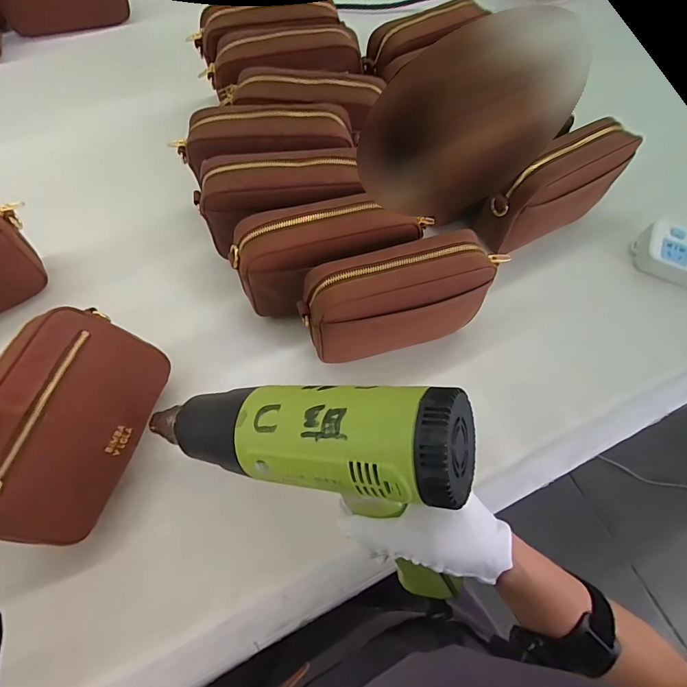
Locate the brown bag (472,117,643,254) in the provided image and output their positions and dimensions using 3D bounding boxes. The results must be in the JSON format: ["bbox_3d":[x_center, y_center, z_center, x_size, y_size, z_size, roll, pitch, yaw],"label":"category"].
[{"bbox_3d":[0.251,-0.184,0.502,0.166,0.115,0.060,-27,70,-14],"label":"brown bag"}]

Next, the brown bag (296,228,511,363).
[{"bbox_3d":[0.063,-0.047,0.419,0.208,0.098,0.082,-13,67,-9],"label":"brown bag"}]

